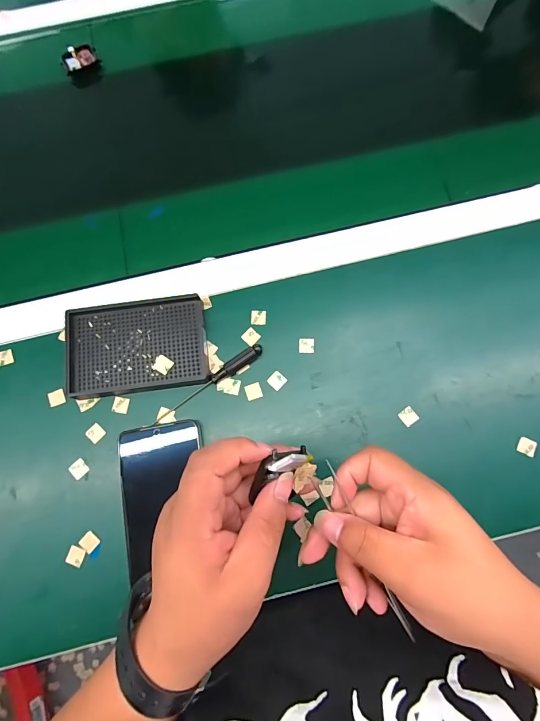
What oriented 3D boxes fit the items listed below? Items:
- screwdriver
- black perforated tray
[{"bbox_3d":[-0.062,0.024,0.360,0.127,0.013,0.012,-36,79,-7],"label":"screwdriver"},{"bbox_3d":[-0.135,-0.015,0.368,0.136,0.021,0.092,-7,77,-1],"label":"black perforated tray"}]

